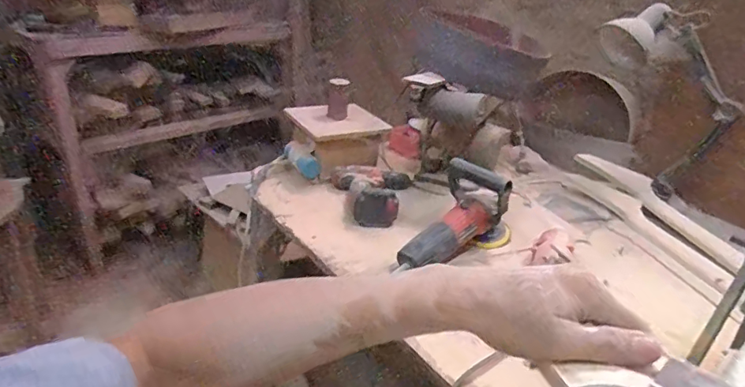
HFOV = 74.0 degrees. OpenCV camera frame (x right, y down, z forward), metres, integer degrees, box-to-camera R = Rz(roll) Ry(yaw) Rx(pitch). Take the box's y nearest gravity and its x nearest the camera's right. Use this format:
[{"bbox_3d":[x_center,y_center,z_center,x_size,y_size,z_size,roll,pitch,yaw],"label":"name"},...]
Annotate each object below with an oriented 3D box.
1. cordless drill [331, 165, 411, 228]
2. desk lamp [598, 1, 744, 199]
[{"bbox_3d":[-0.006,-0.008,1.067,0.179,0.062,0.202,5,27,0],"label":"cordless drill"},{"bbox_3d":[0.658,-0.219,1.153,0.298,0.400,0.184,16,29,20],"label":"desk lamp"}]

